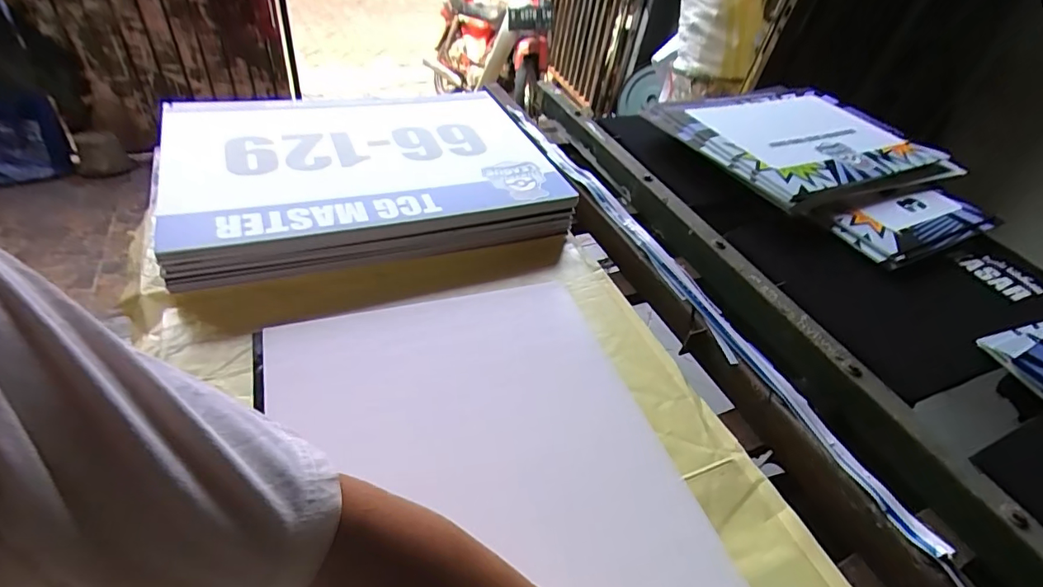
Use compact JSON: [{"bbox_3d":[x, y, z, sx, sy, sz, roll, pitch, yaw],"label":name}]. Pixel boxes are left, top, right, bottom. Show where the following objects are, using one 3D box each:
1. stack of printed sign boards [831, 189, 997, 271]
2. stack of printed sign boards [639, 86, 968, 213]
[{"bbox_3d":[0.818,-0.151,1.036,0.401,0.027,0.157,-15,48,-24],"label":"stack of printed sign boards"},{"bbox_3d":[0.644,-0.368,1.171,0.613,0.033,0.442,-14,50,-23],"label":"stack of printed sign boards"}]

